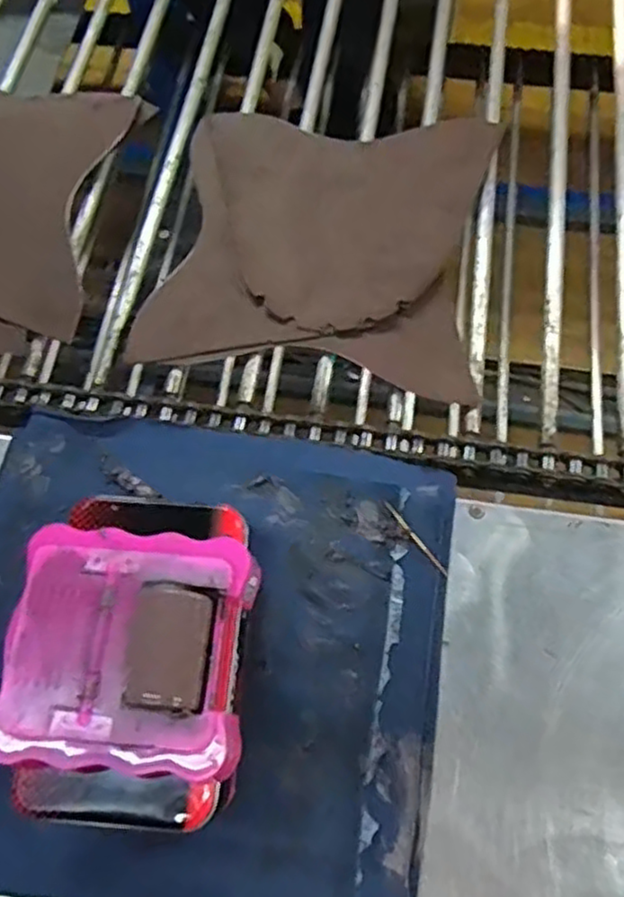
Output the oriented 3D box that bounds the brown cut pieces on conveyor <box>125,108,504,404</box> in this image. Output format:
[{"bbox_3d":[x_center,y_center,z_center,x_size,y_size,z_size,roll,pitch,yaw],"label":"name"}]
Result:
[{"bbox_3d":[0.009,-0.177,0.598,0.258,0.016,0.263,8,68,5],"label":"brown cut pieces on conveyor"}]

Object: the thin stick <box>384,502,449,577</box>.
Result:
[{"bbox_3d":[0.069,0.060,0.476,0.004,0.004,0.063,-36,71,-12],"label":"thin stick"}]

